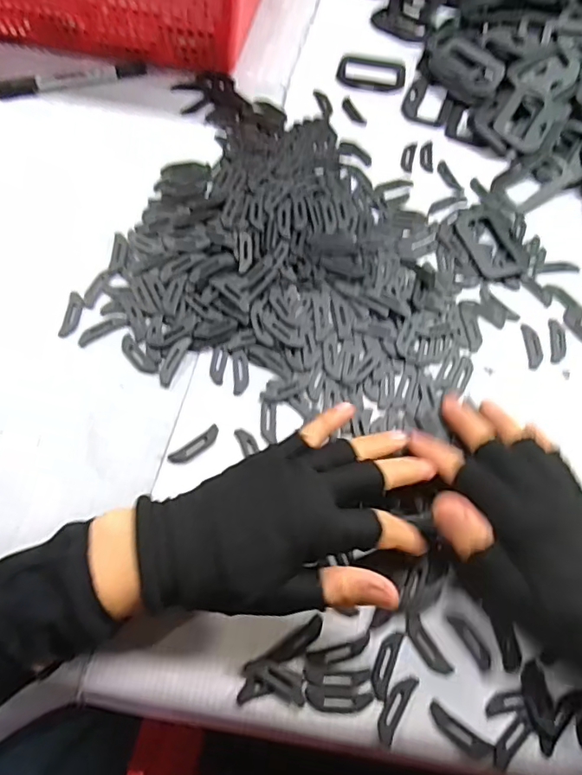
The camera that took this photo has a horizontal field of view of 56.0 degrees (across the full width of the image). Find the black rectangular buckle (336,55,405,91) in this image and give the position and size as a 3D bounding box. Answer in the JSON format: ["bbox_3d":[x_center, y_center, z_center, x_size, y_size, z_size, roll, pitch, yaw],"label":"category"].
[{"bbox_3d":[0.073,-0.283,0.492,0.060,0.004,0.042,11,65,3],"label":"black rectangular buckle"}]

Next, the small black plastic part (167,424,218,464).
[{"bbox_3d":[-0.058,0.037,0.337,0.035,0.004,0.011,-34,71,-16],"label":"small black plastic part"}]

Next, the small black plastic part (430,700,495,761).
[{"bbox_3d":[0.086,0.177,0.278,0.037,0.004,0.011,34,68,13],"label":"small black plastic part"}]

